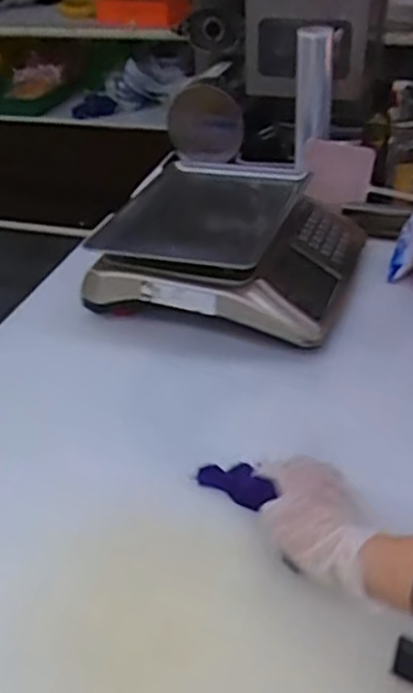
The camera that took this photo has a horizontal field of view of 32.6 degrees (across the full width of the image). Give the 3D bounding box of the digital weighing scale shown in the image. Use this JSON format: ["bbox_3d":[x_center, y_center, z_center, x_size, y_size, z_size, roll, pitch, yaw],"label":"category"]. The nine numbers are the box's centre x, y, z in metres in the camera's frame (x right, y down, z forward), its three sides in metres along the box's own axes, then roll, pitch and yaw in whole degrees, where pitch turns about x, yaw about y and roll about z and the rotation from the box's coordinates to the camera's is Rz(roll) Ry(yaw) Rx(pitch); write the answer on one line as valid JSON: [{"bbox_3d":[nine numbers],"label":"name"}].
[{"bbox_3d":[0.045,-0.152,1.043,0.340,0.101,0.346,9,36,19],"label":"digital weighing scale"}]

